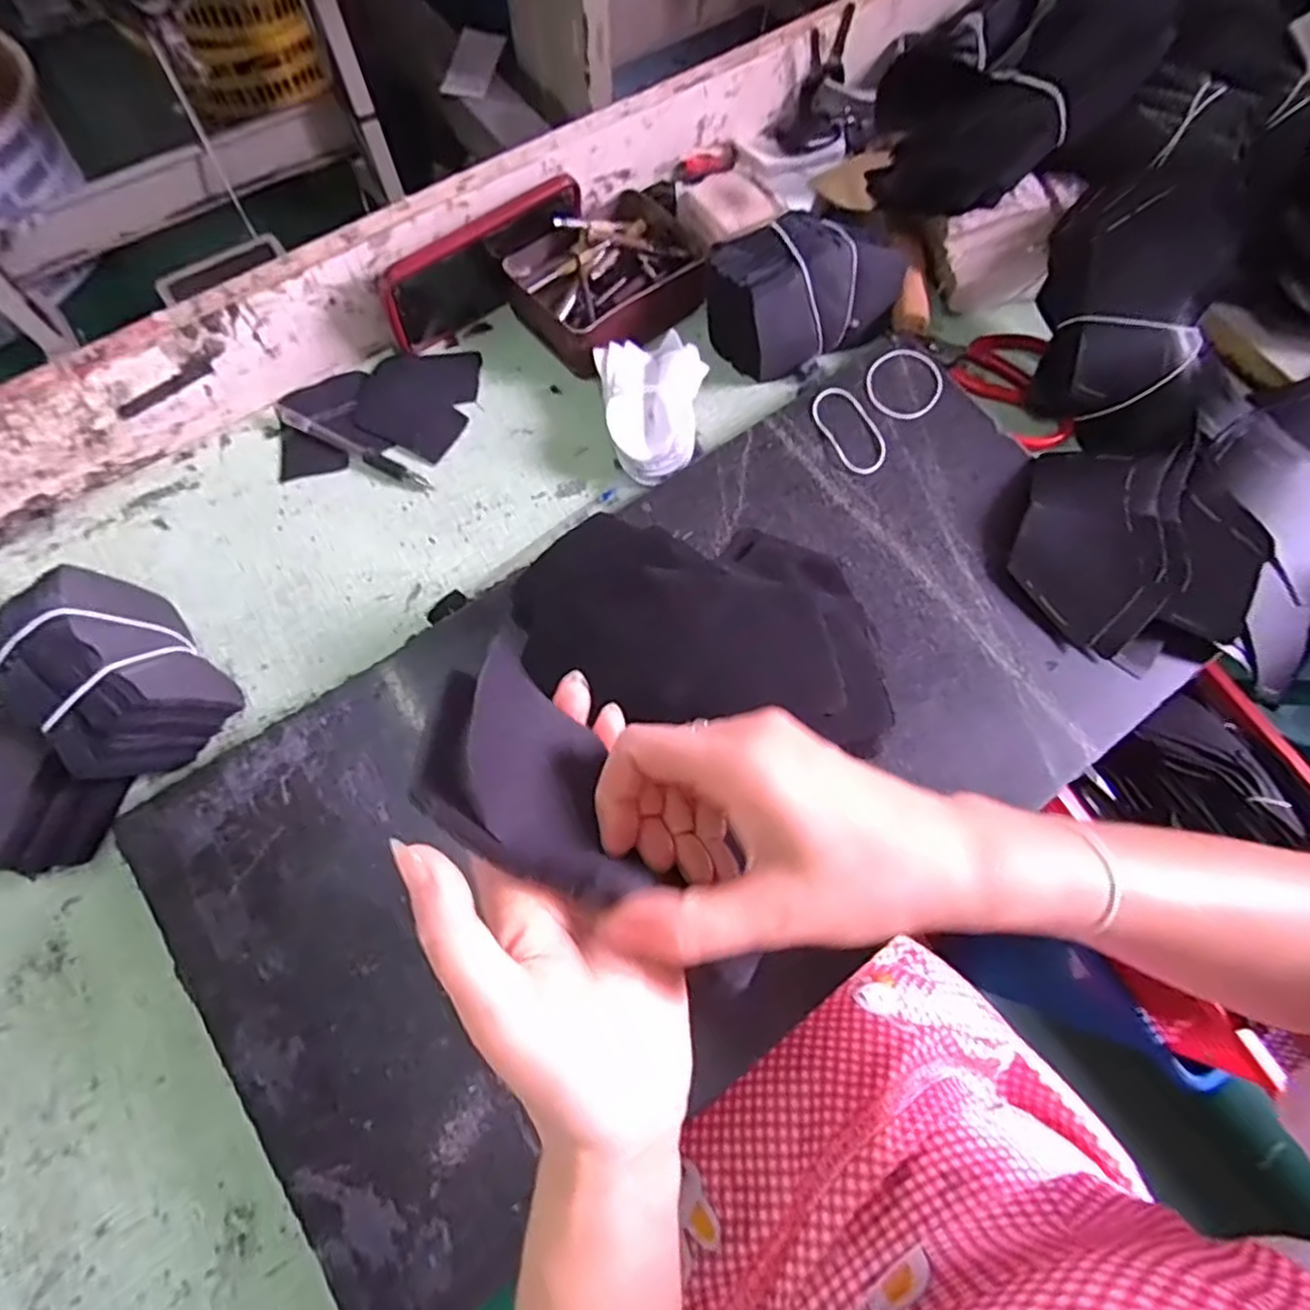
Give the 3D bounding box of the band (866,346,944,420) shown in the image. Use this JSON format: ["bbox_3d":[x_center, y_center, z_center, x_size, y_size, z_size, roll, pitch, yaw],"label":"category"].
[{"bbox_3d":[0.176,-0.190,0.472,0.061,0.007,0.053,-41,76,-14],"label":"band"}]

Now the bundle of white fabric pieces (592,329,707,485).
[{"bbox_3d":[0.001,-0.170,0.469,0.070,0.030,0.100,-10,70,-4],"label":"bundle of white fabric pieces"}]

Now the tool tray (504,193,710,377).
[{"bbox_3d":[-0.032,-0.276,0.496,0.130,0.043,0.108,-42,76,-14],"label":"tool tray"}]

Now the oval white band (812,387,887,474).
[{"bbox_3d":[0.134,-0.152,0.457,0.038,0.006,0.068,-20,74,-13],"label":"oval white band"}]

